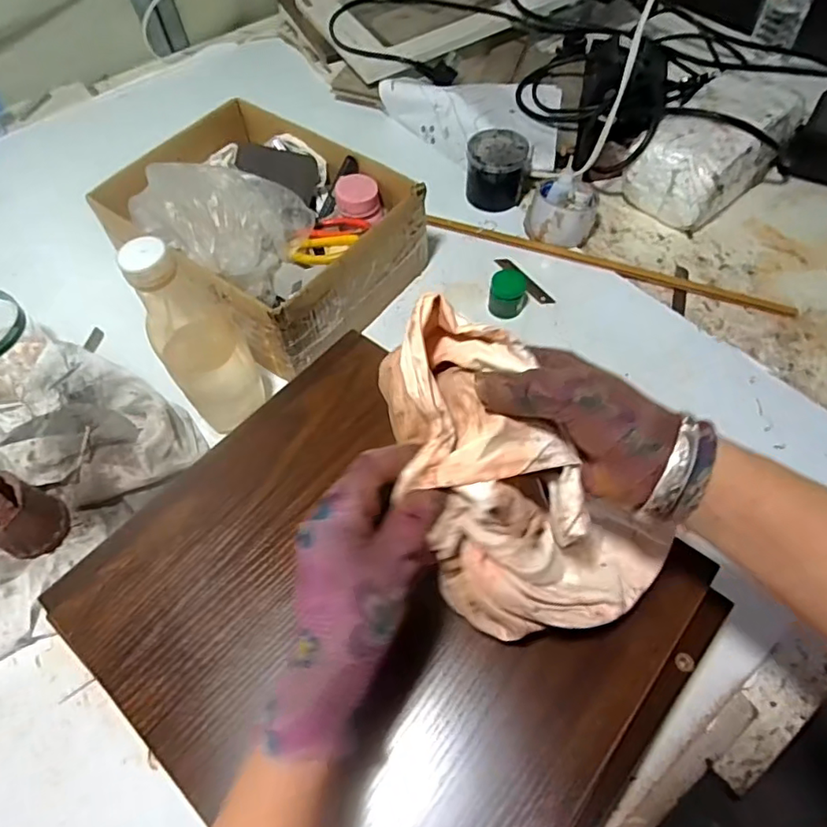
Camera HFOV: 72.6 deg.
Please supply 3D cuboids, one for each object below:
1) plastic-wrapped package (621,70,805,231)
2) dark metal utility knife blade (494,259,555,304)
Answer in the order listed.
[{"bbox_3d":[0.412,-0.363,0.779,0.138,0.107,0.249,35,66,22],"label":"plastic-wrapped package"},{"bbox_3d":[0.142,-0.172,0.723,0.019,0.007,0.100,-28,59,-17],"label":"dark metal utility knife blade"}]

